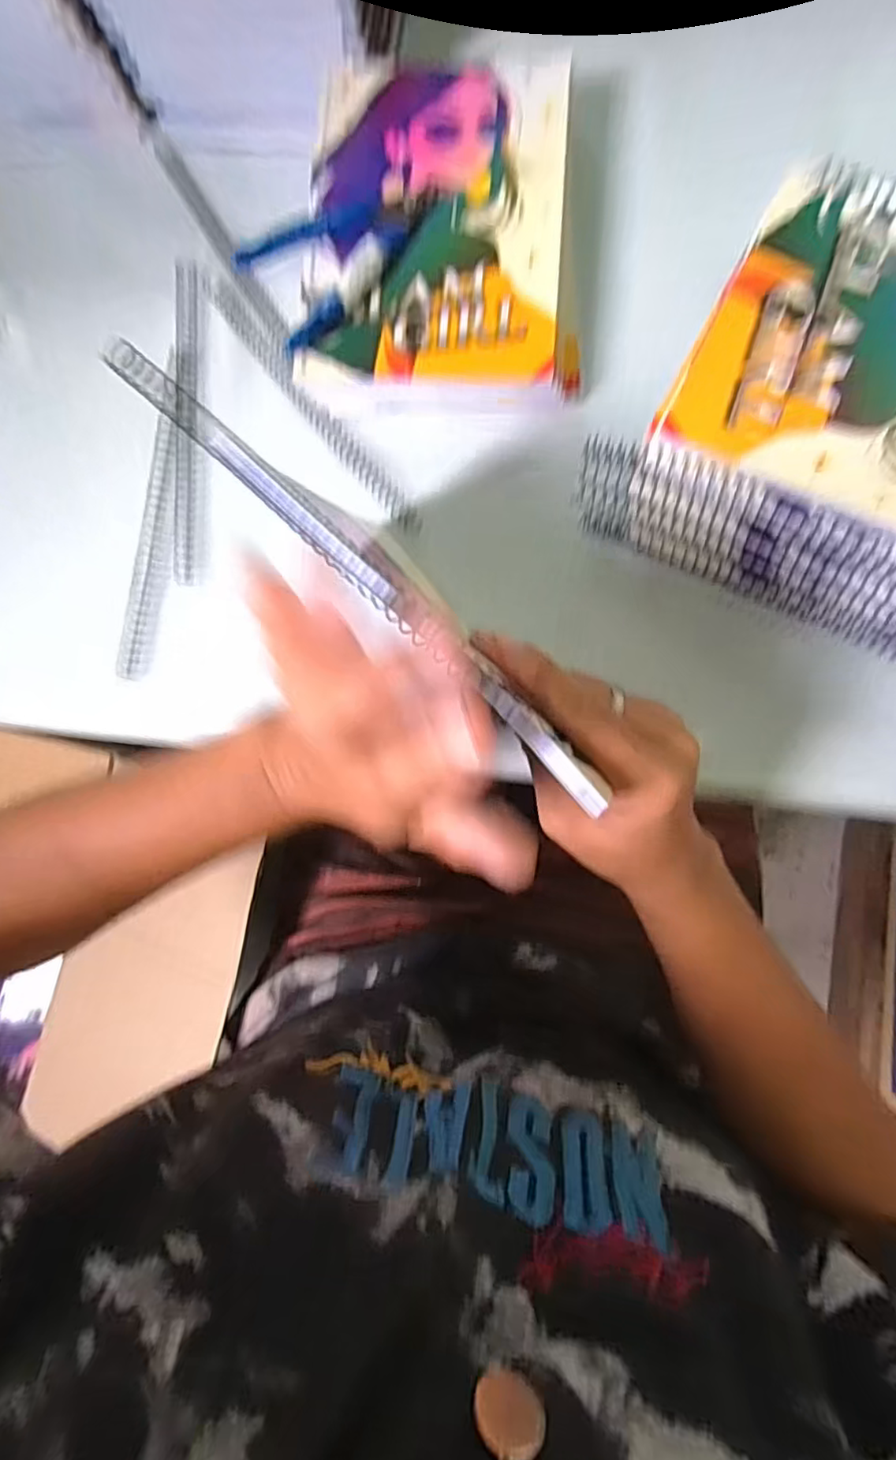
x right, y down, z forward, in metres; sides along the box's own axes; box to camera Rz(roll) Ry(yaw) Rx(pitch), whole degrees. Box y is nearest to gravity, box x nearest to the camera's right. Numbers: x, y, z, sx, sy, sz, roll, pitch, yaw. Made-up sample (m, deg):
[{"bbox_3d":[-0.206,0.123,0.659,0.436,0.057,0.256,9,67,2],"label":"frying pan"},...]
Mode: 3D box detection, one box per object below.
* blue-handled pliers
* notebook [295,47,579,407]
[{"bbox_3d":[-0.055,-0.268,0.347,0.113,0.013,0.065,-31,83,1],"label":"blue-handled pliers"},{"bbox_3d":[-0.001,-0.289,0.365,0.152,0.035,0.206,4,85,5],"label":"notebook"}]

